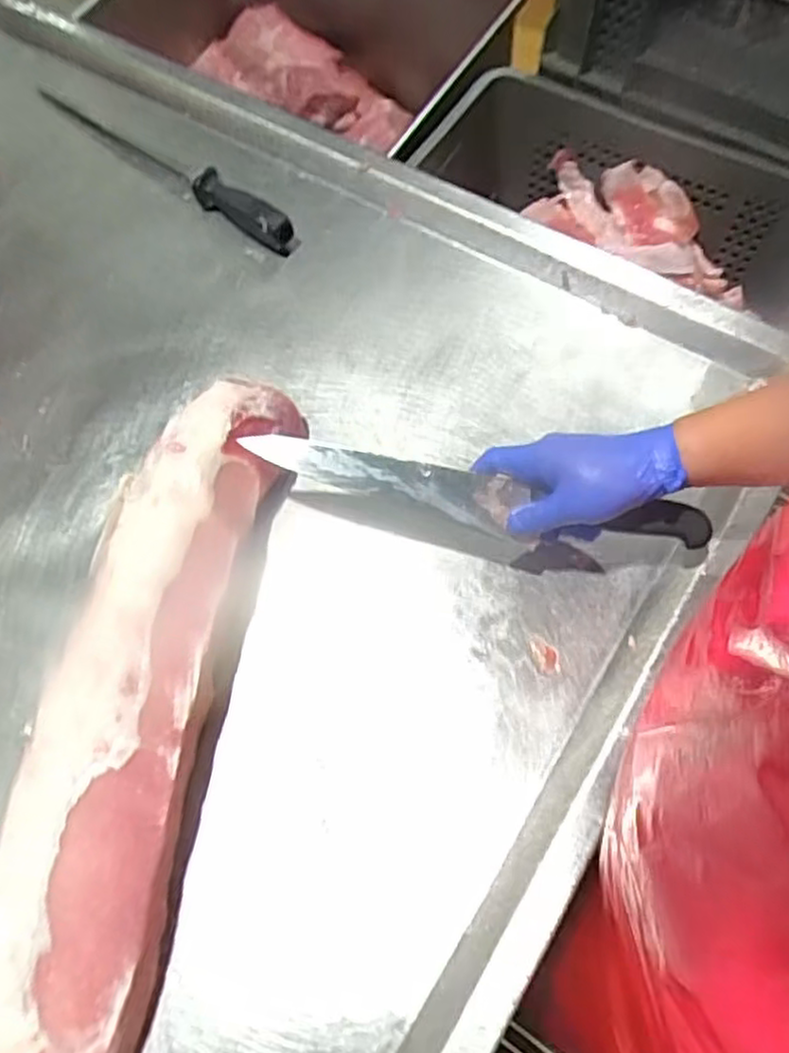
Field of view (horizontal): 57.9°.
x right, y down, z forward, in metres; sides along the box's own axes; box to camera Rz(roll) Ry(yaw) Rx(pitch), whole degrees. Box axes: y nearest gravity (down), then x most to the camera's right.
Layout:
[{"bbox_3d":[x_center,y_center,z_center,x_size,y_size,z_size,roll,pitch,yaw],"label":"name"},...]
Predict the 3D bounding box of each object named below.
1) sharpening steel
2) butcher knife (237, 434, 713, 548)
[{"bbox_3d":[-0.257,-0.401,0.770,0.384,0.038,0.034,38,75,16],"label":"sharpening steel"},{"bbox_3d":[0.060,-0.024,0.547,0.351,0.023,0.036,11,70,3],"label":"butcher knife"}]

